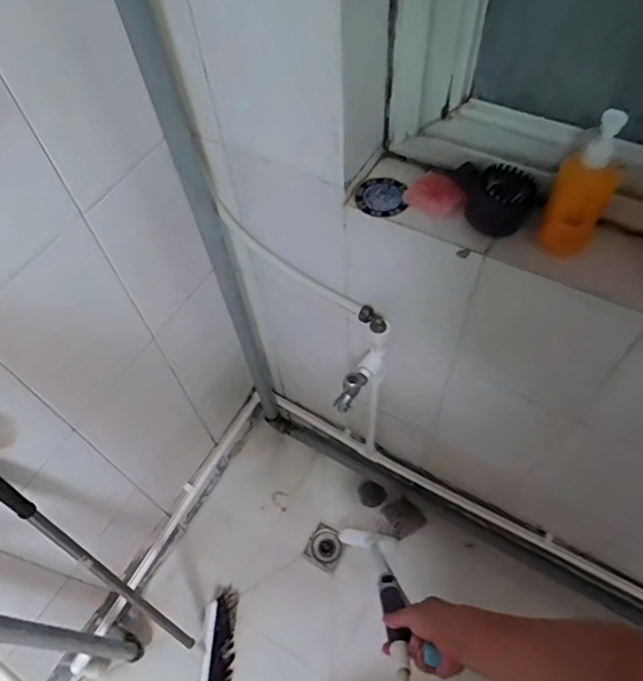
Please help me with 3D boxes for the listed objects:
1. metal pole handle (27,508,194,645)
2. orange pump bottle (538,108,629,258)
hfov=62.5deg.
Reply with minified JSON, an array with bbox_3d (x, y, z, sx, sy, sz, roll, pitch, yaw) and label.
[{"bbox_3d":[-0.351,0.465,0.968,0.023,0.569,0.024,-10,43,9],"label":"metal pole handle"},{"bbox_3d":[0.291,-0.170,0.585,0.063,0.178,0.060,24,62,18],"label":"orange pump bottle"}]

